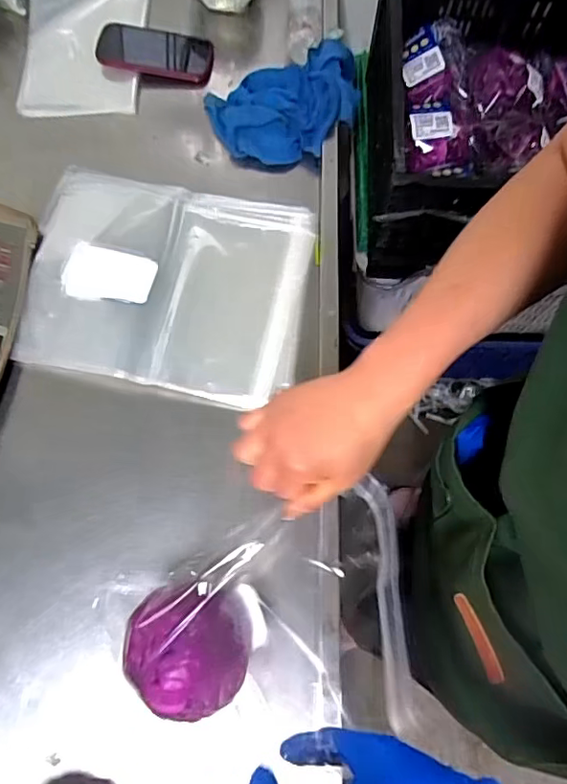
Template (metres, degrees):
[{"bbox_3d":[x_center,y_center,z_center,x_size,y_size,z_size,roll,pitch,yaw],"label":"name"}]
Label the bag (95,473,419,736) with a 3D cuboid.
[{"bbox_3d":[-0.019,0.186,0.463,0.223,0.195,0.186,2,70,1],"label":"bag"}]

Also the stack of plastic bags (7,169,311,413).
[{"bbox_3d":[-0.149,-0.147,0.681,0.356,0.036,0.291,8,70,3],"label":"stack of plastic bags"}]

